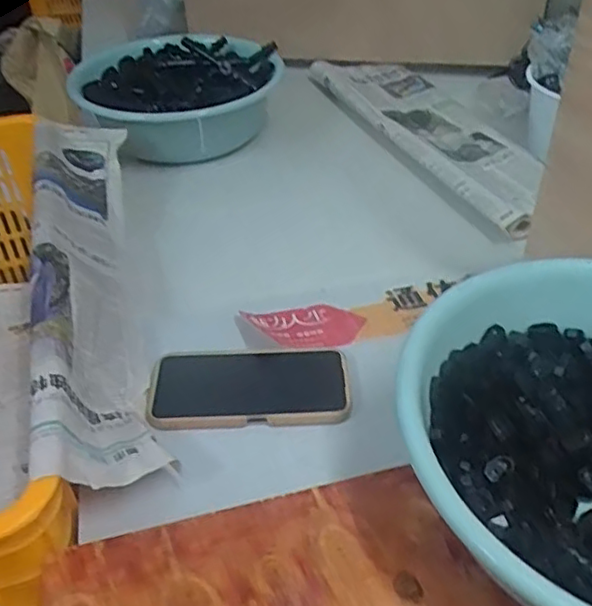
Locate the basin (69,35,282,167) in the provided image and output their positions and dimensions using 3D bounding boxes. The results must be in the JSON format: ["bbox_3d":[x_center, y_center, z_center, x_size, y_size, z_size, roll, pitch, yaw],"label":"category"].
[{"bbox_3d":[-0.176,-0.323,0.977,0.304,0.121,0.314,-10,41,-11],"label":"basin"}]

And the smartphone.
[{"bbox_3d":[-0.040,0.072,0.553,0.170,0.016,0.081,-2,40,-2],"label":"smartphone"}]

